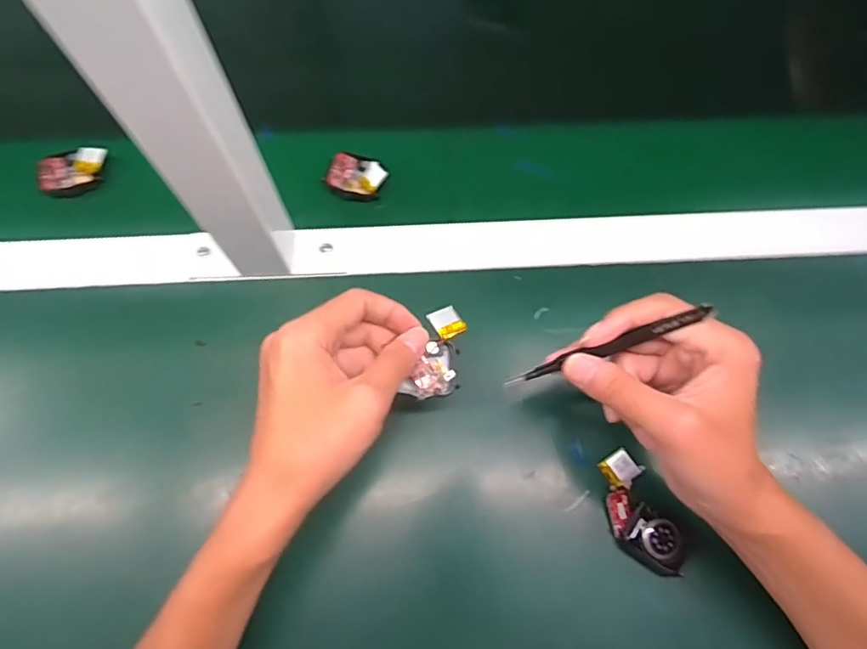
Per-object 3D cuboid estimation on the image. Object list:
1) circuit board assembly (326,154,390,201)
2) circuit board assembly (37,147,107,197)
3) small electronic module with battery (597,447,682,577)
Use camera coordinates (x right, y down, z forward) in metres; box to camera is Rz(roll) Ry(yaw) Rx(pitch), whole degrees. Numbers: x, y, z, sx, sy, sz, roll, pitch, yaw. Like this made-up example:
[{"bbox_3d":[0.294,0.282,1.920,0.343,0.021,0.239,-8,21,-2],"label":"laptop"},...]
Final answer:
[{"bbox_3d":[-0.062,-0.122,0.446,0.050,0.018,0.036,11,70,4],"label":"circuit board assembly"},{"bbox_3d":[-0.293,-0.123,0.442,0.056,0.012,0.036,-6,89,-1],"label":"circuit board assembly"},{"bbox_3d":[0.136,0.128,0.364,0.036,0.010,0.082,-21,71,-8],"label":"small electronic module with battery"}]

